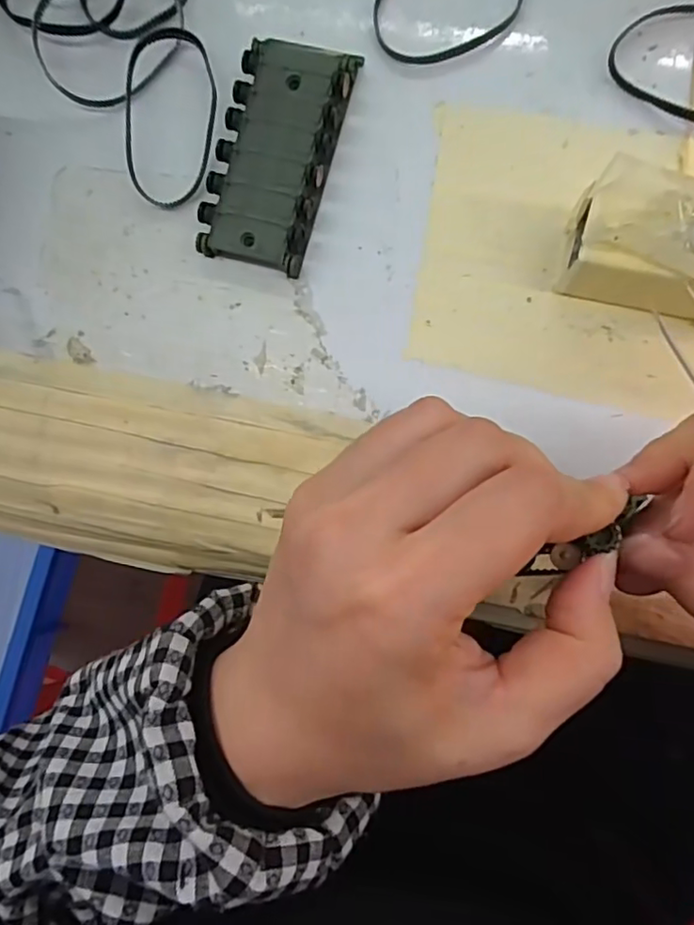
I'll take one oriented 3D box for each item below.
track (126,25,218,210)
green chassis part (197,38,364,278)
[{"bbox_3d":[-0.073,-0.146,0.247,0.036,0.011,0.074,3,87,6],"label":"track"},{"bbox_3d":[-0.028,-0.125,0.242,0.043,0.016,0.089,17,88,7],"label":"green chassis part"}]

